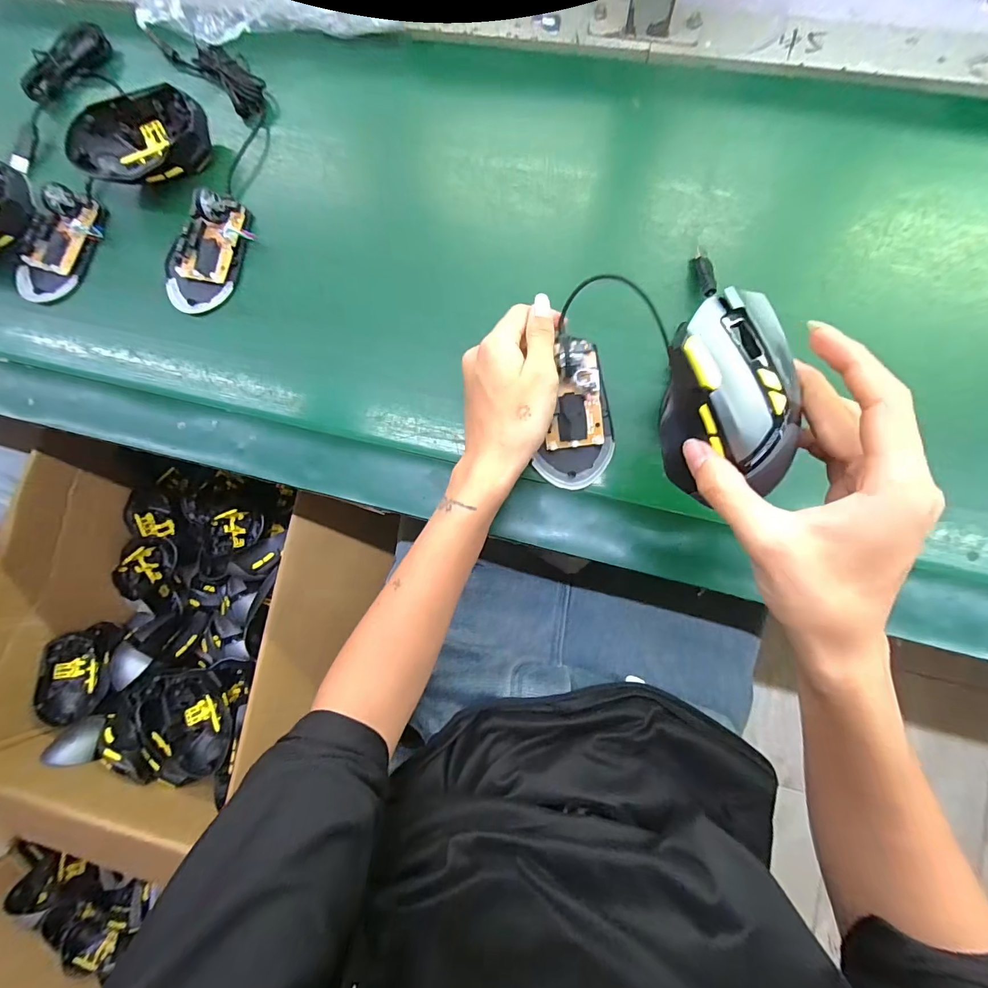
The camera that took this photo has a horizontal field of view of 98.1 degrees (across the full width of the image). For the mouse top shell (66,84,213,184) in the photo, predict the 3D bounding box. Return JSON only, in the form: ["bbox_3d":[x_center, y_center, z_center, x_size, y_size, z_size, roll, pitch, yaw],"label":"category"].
[{"bbox_3d":[-0.319,-0.320,0.398,0.115,0.044,0.071,-27,81,2],"label":"mouse top shell"}]

